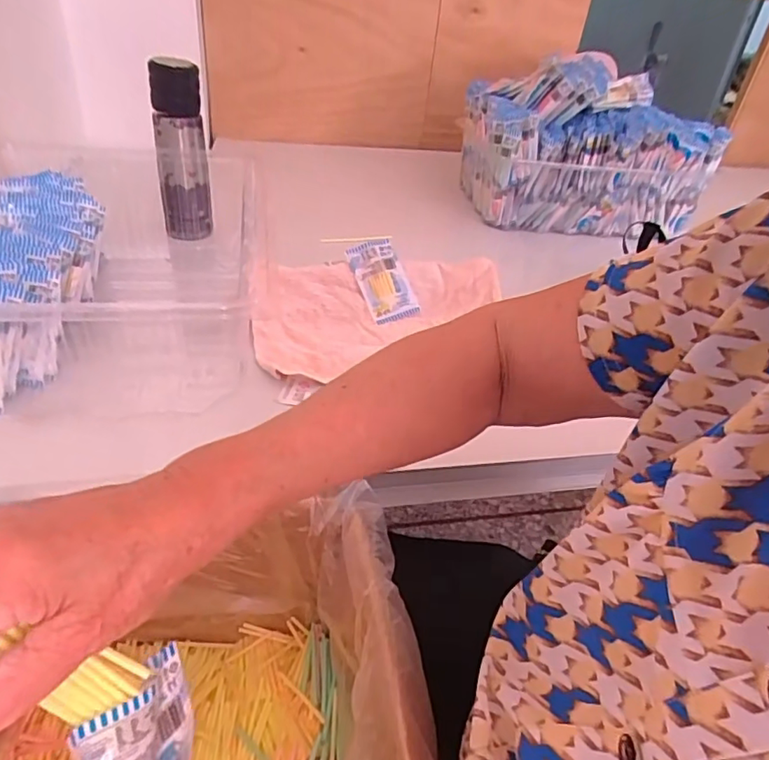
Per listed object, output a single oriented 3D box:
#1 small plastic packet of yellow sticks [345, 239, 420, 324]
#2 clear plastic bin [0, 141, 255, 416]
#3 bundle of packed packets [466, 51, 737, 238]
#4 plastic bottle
[{"bbox_3d":[-0.001,-0.123,0.683,0.062,0.103,0.010,-22,-3,-18],"label":"small plastic packet of yellow sticks"},{"bbox_3d":[-0.316,-0.133,0.613,0.328,0.134,0.442,-6,36,-11],"label":"clear plastic bin"},{"bbox_3d":[0.360,-0.422,0.995,0.383,0.244,0.234,0,35,-3],"label":"bundle of packed packets"},{"bbox_3d":[-0.291,-0.321,0.786,0.073,0.234,0.074,-9,36,-15],"label":"plastic bottle"}]

